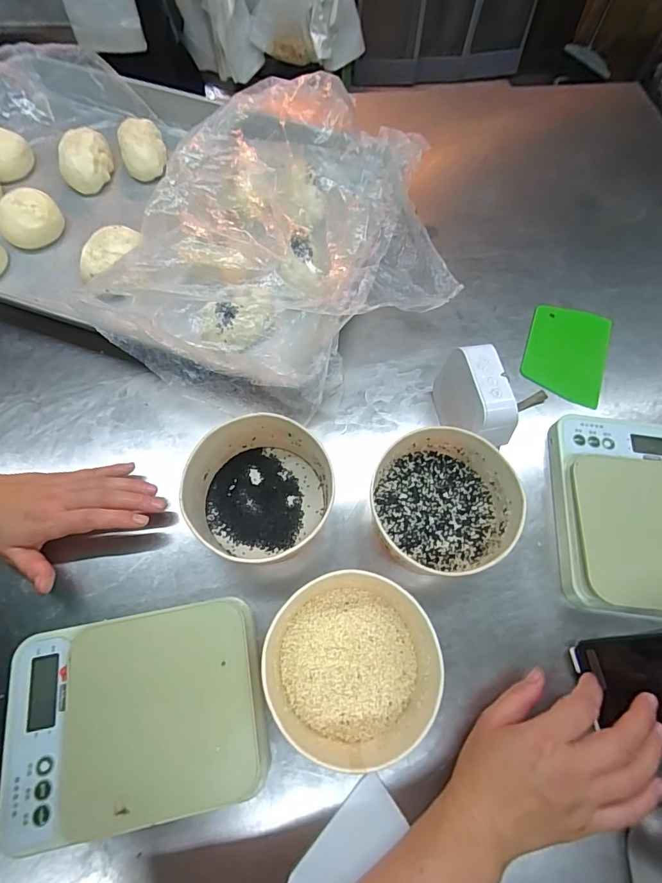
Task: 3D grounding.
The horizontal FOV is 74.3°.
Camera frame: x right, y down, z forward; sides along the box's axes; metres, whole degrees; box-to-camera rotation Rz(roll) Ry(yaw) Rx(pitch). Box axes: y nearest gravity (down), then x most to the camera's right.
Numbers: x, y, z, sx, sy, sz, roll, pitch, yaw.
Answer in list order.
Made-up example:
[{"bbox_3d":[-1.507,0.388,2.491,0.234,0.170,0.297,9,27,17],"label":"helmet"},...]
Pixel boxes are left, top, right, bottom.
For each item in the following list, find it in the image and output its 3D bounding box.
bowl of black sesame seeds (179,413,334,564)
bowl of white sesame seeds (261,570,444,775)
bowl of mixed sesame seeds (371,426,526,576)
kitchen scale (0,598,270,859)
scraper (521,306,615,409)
[{"bbox_3d":[-0.064,0.046,0.404,0.117,0.072,0.121,1,66,-1],"label":"bowl of black sesame seeds"},{"bbox_3d":[0.018,0.177,0.352,0.123,0.068,0.123,1,66,-1],"label":"bowl of white sesame seeds"},{"bbox_3d":[0.104,0.058,0.406,0.123,0.066,0.119,1,66,-1],"label":"bowl of mixed sesame seeds"},{"bbox_3d":[-0.153,0.212,0.343,0.192,0.038,0.139,-11,67,-6],"label":"kitchen scale"},{"bbox_3d":[0.279,-0.108,0.516,0.092,0.005,0.124,20,67,7],"label":"scraper"}]

